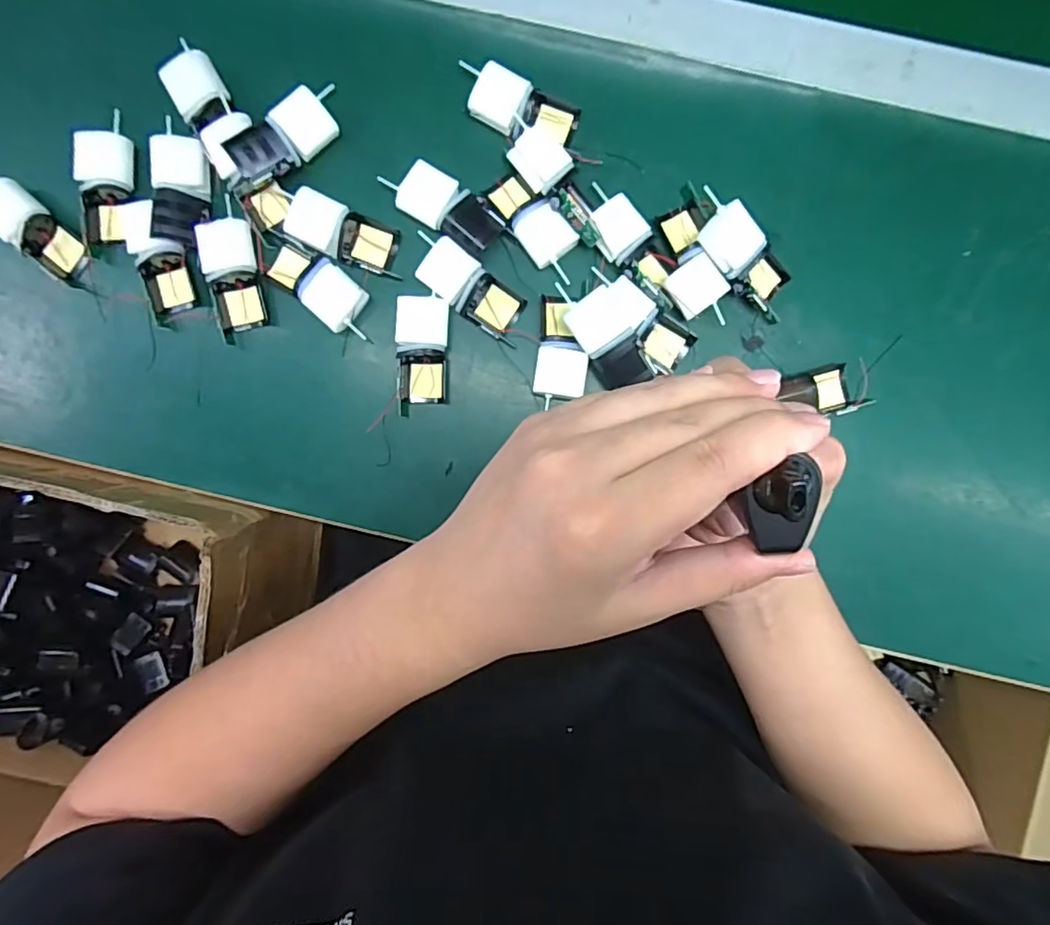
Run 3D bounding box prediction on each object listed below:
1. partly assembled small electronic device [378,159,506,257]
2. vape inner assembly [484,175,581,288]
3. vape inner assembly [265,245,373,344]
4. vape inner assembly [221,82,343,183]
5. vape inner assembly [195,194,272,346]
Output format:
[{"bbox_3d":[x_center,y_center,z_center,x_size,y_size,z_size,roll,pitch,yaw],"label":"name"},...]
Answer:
[{"bbox_3d":[-0.059,-0.188,0.421,0.088,0.012,0.038,31,92,1],"label":"partly assembled small electronic device"},{"bbox_3d":[0.007,-0.173,0.419,0.035,0.018,0.084,-42,90,2],"label":"vape inner assembly"},{"bbox_3d":[-0.149,-0.128,0.427,0.088,0.016,0.038,39,92,0],"label":"vape inner assembly"},{"bbox_3d":[-0.170,-0.235,0.416,0.036,0.021,0.089,44,77,0],"label":"vape inner assembly"},{"bbox_3d":[-0.217,-0.140,0.429,0.039,0.015,0.094,-9,91,2],"label":"vape inner assembly"}]

